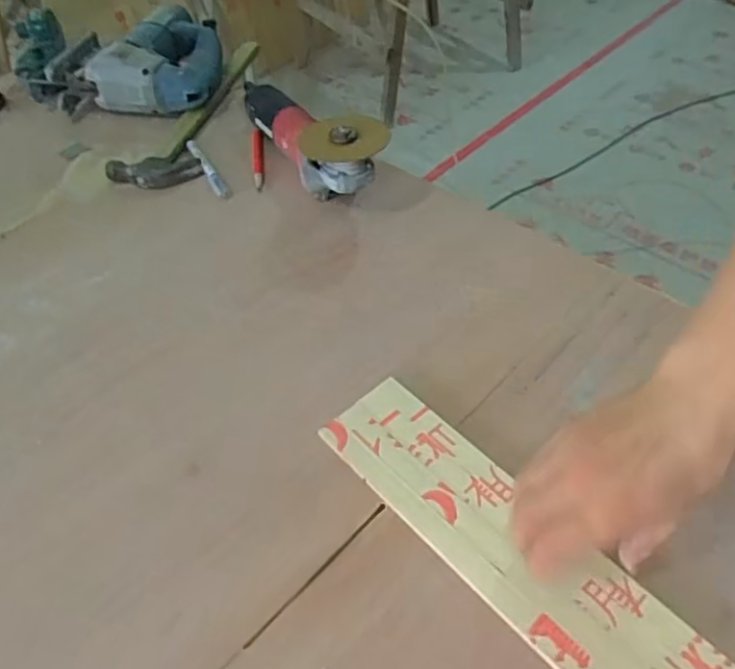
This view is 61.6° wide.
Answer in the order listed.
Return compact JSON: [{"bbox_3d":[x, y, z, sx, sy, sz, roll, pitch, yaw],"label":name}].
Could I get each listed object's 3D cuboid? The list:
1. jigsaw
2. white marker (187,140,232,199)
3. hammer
[{"bbox_3d":[-0.312,-0.393,0.879,0.214,0.077,0.222,-3,50,1],"label":"jigsaw"},{"bbox_3d":[-0.196,-0.204,0.753,0.015,0.011,0.126,-25,54,-17],"label":"white marker"},{"bbox_3d":[-0.241,-0.305,0.832,0.111,0.025,0.326,5,51,7],"label":"hammer"}]

